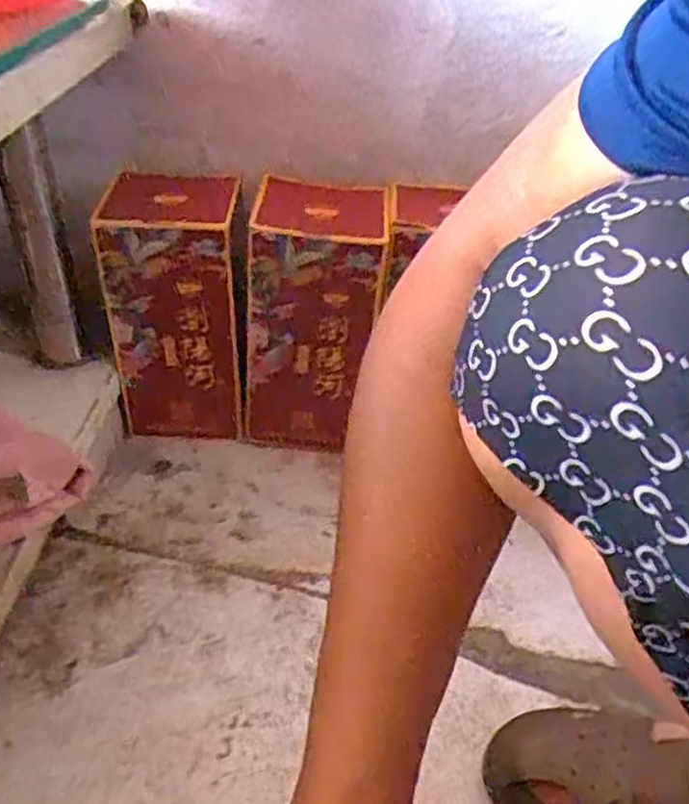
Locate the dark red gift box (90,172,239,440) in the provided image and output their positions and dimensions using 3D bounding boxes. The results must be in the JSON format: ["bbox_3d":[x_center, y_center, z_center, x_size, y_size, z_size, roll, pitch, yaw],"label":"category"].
[{"bbox_3d":[-0.188,-0.103,0.853,0.136,0.267,0.141,0,38,-5],"label":"dark red gift box"}]

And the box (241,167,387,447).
[{"bbox_3d":[-0.030,-0.088,0.838,0.135,0.274,0.136,7,38,3],"label":"box"}]

